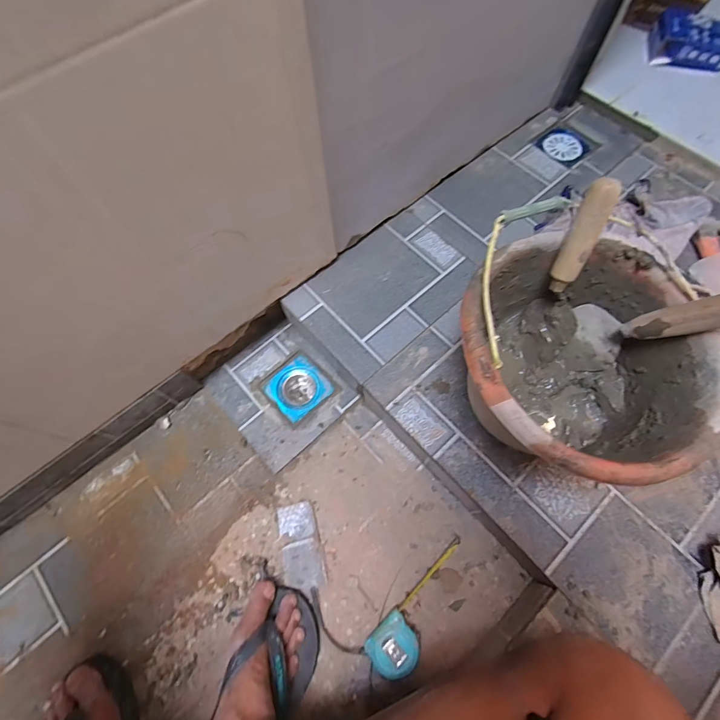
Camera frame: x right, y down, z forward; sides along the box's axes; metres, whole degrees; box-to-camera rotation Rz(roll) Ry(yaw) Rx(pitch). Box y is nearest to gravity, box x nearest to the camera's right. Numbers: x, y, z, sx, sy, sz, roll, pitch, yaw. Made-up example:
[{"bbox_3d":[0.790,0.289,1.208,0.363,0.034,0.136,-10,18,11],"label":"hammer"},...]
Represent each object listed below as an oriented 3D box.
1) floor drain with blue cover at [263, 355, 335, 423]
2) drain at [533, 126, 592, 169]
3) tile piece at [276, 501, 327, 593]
[{"bbox_3d":[-0.111,0.057,0.708,0.099,0.041,0.099,-40,73,-14],"label":"floor drain with blue cover"},{"bbox_3d":[0.424,-0.444,0.796,0.089,0.006,0.094,-35,70,-13],"label":"drain"},{"bbox_3d":[-0.089,0.282,0.585,0.056,0.011,0.119,-15,67,-5],"label":"tile piece"}]

